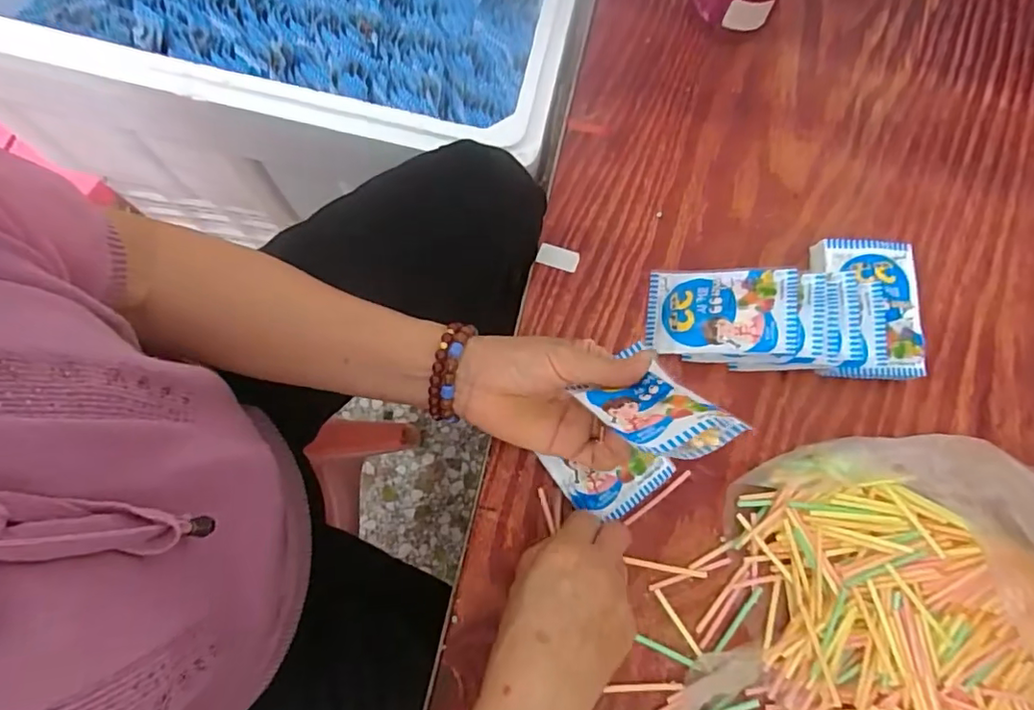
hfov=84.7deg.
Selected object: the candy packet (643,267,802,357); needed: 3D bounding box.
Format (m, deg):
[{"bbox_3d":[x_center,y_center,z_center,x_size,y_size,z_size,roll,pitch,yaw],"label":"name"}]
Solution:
[{"bbox_3d":[0.150,-0.033,0.422,0.105,0.010,0.065,1,74,25],"label":"candy packet"}]

